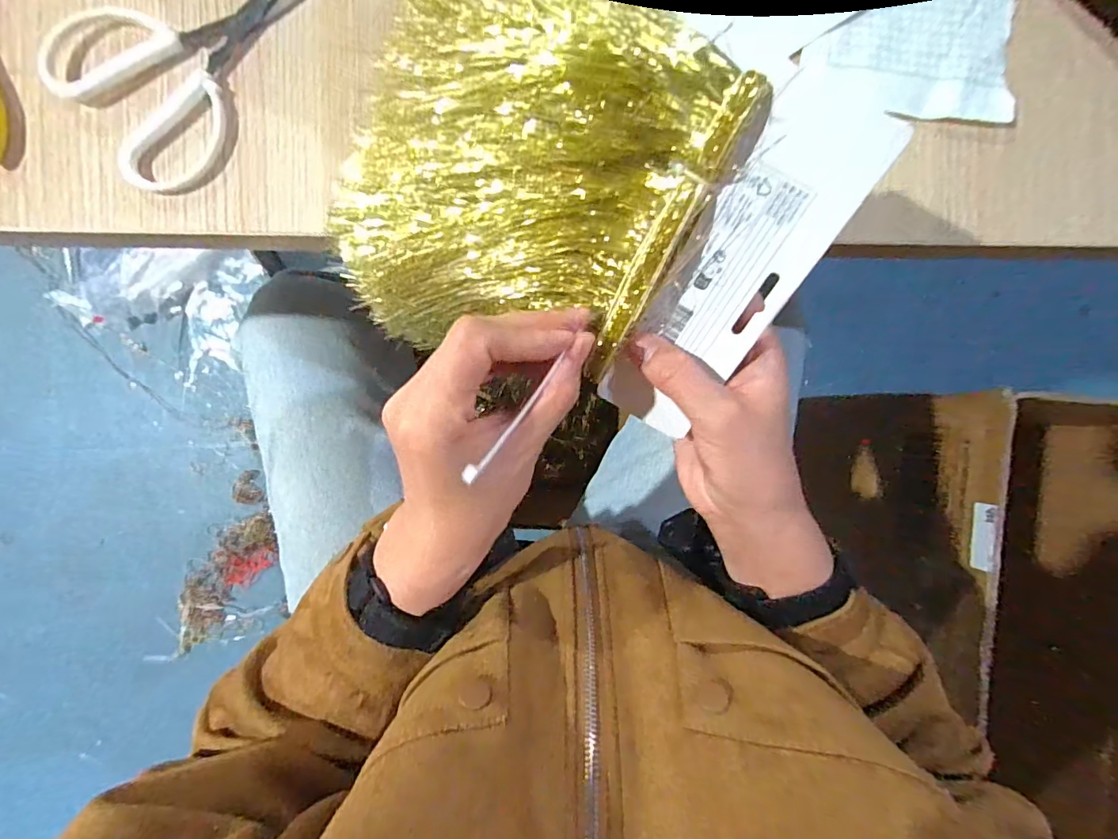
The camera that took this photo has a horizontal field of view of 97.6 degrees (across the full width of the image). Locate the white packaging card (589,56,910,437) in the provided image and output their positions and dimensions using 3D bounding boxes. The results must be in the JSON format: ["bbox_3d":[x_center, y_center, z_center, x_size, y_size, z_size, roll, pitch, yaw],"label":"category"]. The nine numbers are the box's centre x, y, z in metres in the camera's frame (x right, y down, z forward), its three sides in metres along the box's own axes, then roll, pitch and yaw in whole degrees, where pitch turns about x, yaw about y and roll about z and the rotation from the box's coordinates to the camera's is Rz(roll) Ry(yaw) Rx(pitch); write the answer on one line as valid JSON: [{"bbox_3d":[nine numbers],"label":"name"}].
[{"bbox_3d":[0.079,-0.062,0.229,0.052,0.011,0.164,35,127,8],"label":"white packaging card"}]

